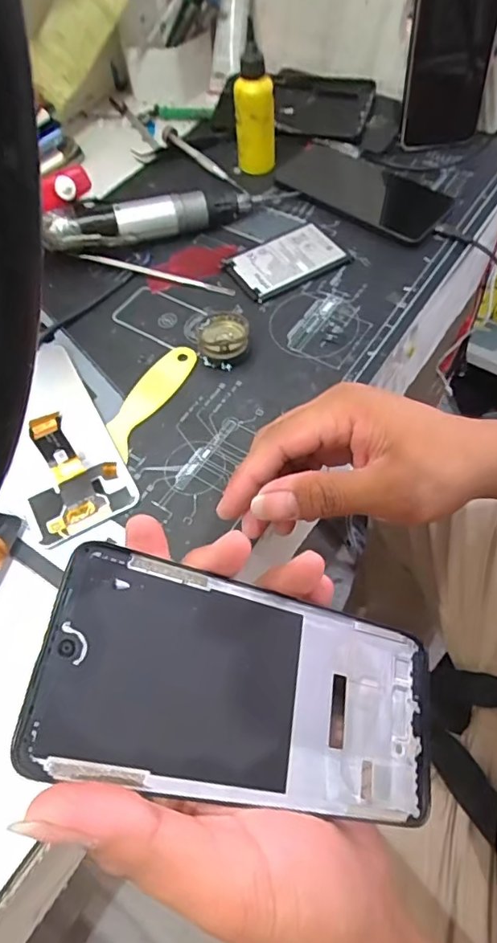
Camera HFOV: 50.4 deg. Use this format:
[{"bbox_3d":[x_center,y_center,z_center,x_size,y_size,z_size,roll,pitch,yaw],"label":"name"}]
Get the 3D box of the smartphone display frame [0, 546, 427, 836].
[{"bbox_3d":[0.005,0.082,0.199,0.160,0.005,0.071,21,57,-21],"label":"smartphone display frame"}]

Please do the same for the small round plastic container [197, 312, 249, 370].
[{"bbox_3d":[-0.020,-0.101,0.406,0.039,0.021,0.041,-1,59,2],"label":"small round plastic container"}]

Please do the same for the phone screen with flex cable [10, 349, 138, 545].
[{"bbox_3d":[-0.138,-0.027,0.370,0.071,0.020,0.154,-27,61,-12],"label":"phone screen with flex cable"}]

